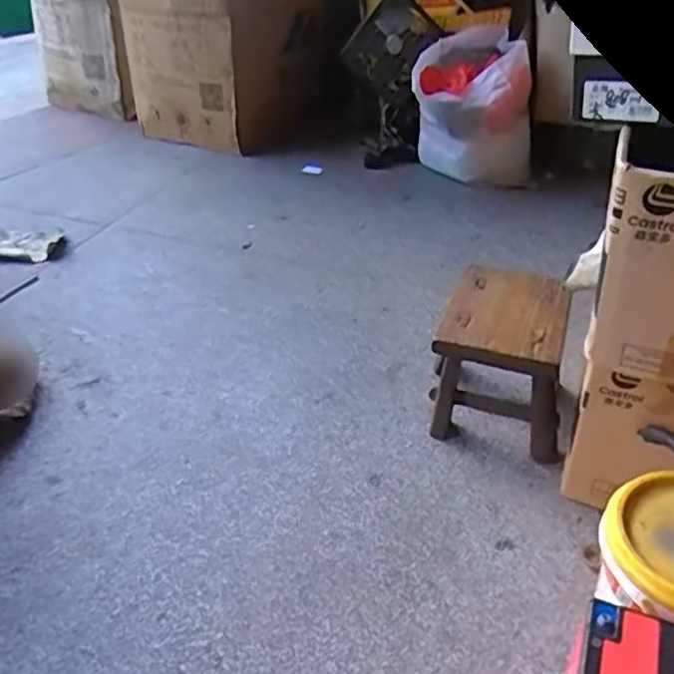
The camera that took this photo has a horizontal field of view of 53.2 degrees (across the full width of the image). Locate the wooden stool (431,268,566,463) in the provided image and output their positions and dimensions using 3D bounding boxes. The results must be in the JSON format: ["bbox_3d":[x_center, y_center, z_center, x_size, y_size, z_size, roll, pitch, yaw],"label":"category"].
[{"bbox_3d":[0.249,0.037,1.030,0.185,0.190,0.223,8,36,11],"label":"wooden stool"}]

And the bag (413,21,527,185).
[{"bbox_3d":[0.363,-0.615,1.828,0.312,0.347,0.261,2,36,3],"label":"bag"}]

